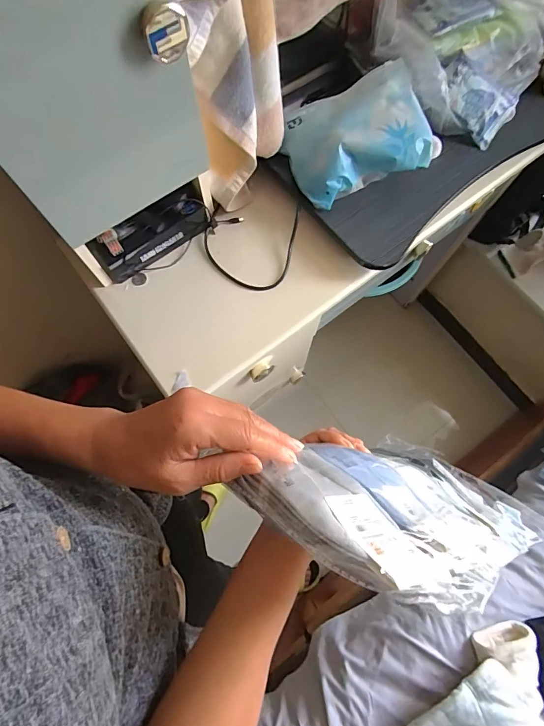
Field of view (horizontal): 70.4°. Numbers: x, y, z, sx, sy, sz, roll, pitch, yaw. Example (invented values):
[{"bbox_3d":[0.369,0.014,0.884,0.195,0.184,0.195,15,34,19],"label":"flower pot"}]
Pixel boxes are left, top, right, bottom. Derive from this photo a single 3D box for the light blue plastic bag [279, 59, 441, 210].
[{"bbox_3d":[0.135,-0.369,0.645,0.218,0.108,0.162,-17,74,-5],"label":"light blue plastic bag"}]

